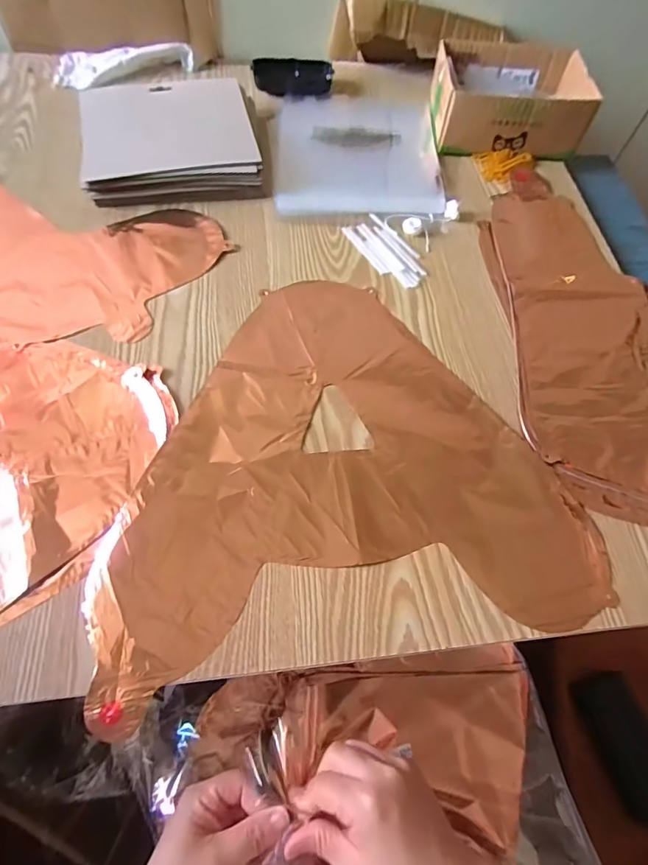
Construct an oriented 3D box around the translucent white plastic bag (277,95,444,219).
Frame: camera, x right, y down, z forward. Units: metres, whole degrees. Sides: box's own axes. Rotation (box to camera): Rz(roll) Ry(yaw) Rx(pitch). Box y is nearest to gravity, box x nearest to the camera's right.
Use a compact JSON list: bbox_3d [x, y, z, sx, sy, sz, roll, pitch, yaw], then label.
[{"bbox_3d":[0.044,-0.370,0.564,0.201,0.006,0.248,0,65,-2],"label":"translucent white plastic bag"}]

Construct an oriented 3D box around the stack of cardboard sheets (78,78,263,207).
[{"bbox_3d":[-0.183,-0.356,0.529,0.200,0.041,0.176,-5,65,-5],"label":"stack of cardboard sheets"}]

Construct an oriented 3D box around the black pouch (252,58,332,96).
[{"bbox_3d":[-0.042,-0.496,0.610,0.109,0.028,0.046,-9,65,-6],"label":"black pouch"}]

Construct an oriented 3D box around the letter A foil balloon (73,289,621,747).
[{"bbox_3d":[0.002,0.009,0.388,0.389,0.006,0.346,-10,65,-7],"label":"letter A foil balloon"}]

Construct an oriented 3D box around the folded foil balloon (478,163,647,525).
[{"bbox_3d":[0.289,-0.111,0.448,0.205,0.016,0.439,1,64,-2],"label":"folded foil balloon"}]

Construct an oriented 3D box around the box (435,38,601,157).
[{"bbox_3d":[0.244,-0.443,0.581,0.186,0.066,0.144,0,65,-2],"label":"box"}]

